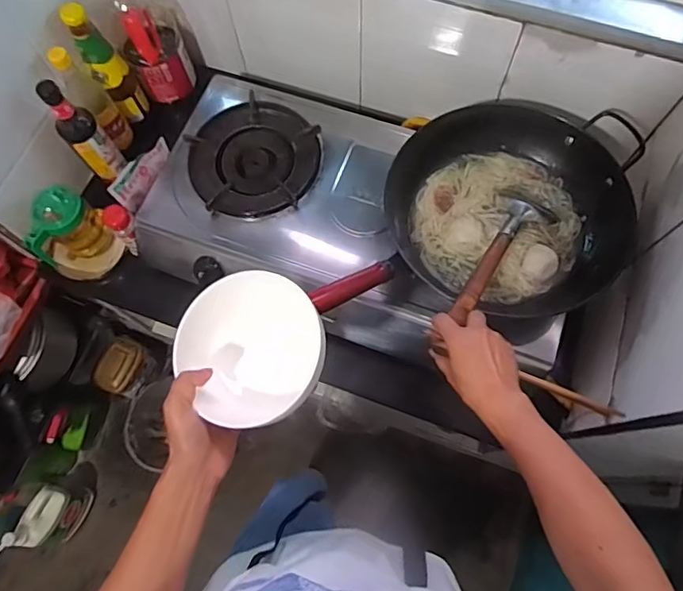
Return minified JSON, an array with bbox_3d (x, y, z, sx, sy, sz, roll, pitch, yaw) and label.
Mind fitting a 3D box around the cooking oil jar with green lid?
[{"bbox_3d":[-0.481,-0.105,0.911,0.124,0.177,0.120,-1,71,1],"label":"cooking oil jar with green lid"}]

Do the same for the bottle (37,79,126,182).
[{"bbox_3d":[-0.442,-0.277,0.884,0.059,0.202,0.052,-39,74,-11],"label":"bottle"}]

